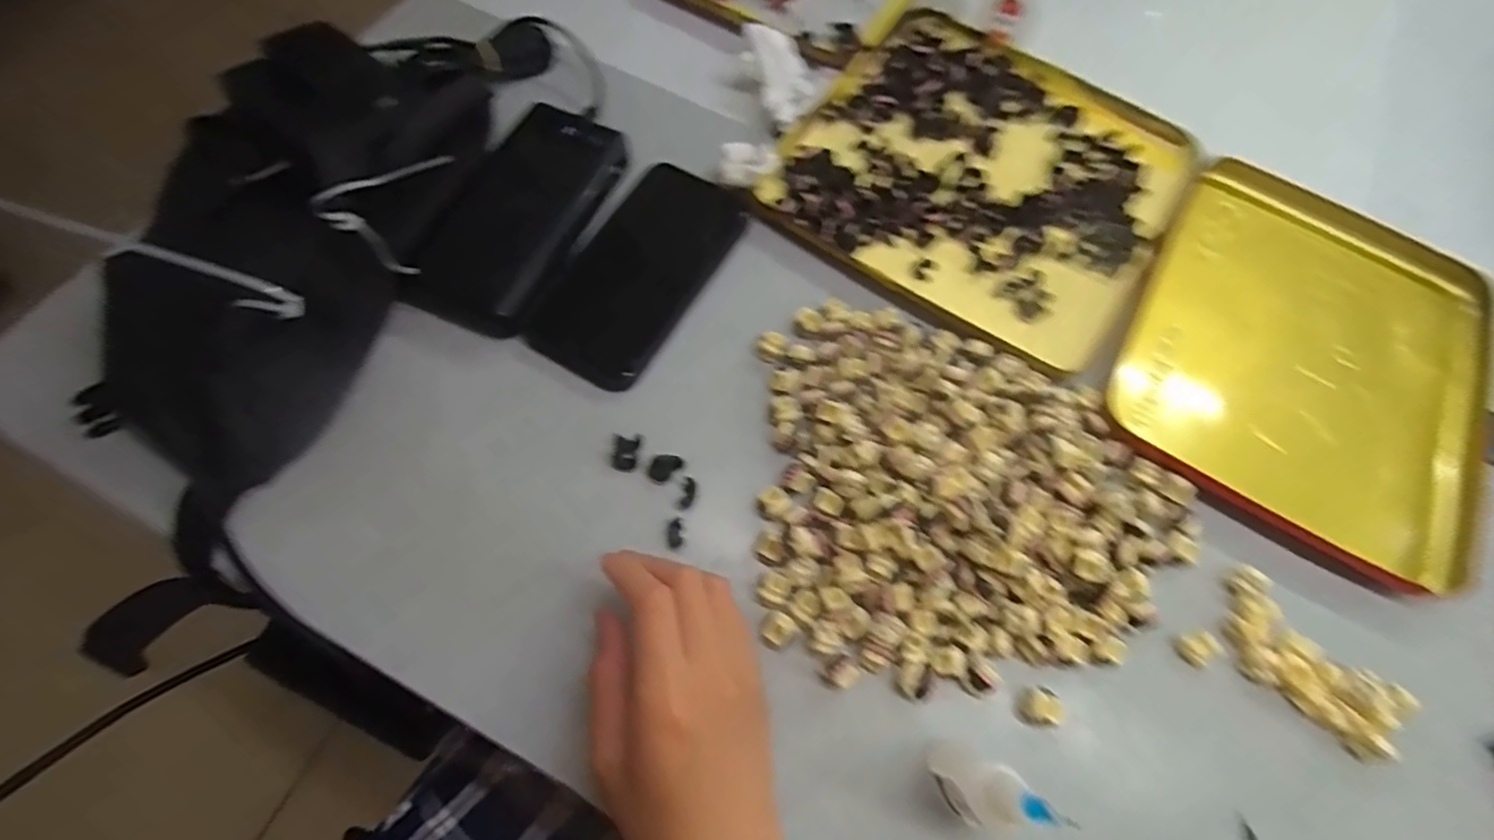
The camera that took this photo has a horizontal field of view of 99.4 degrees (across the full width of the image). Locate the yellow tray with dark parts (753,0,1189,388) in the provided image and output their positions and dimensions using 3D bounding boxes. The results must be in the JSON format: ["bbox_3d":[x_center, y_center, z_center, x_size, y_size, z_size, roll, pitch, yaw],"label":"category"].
[{"bbox_3d":[0.160,-0.172,0.431,0.237,0.017,0.238,31,69,11],"label":"yellow tray with dark parts"}]

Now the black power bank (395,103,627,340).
[{"bbox_3d":[-0.133,-0.125,0.384,0.076,0.025,0.157,26,68,8],"label":"black power bank"}]

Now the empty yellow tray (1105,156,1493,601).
[{"bbox_3d":[0.346,-0.040,0.393,0.196,0.026,0.244,29,69,10],"label":"empty yellow tray"}]

